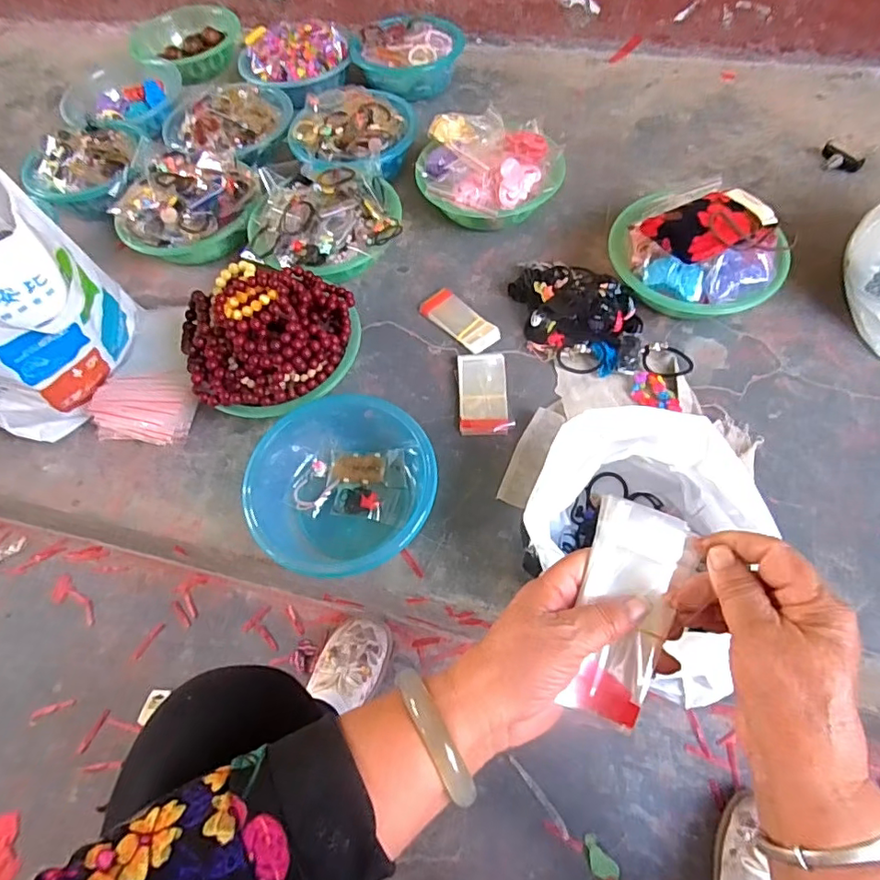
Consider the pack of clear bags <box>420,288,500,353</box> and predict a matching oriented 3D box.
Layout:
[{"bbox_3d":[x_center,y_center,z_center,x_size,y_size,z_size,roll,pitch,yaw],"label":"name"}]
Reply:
[{"bbox_3d":[0.028,-0.179,0.820,0.056,0.013,0.129,-37,65,-16],"label":"pack of clear bags"}]

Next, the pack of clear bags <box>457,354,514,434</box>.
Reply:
[{"bbox_3d":[0.060,-0.065,0.754,0.067,0.014,0.129,-3,61,2],"label":"pack of clear bags"}]

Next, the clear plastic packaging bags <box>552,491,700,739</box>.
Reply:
[{"bbox_3d":[0.112,0.100,0.324,0.056,0.014,0.125,19,76,-6],"label":"clear plastic packaging bags"}]

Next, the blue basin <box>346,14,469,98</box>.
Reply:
[{"bbox_3d":[-0.066,-0.783,1.127,0.214,0.084,0.214,-2,61,3],"label":"blue basin"}]

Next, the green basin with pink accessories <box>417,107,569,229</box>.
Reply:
[{"bbox_3d":[0.083,-0.438,0.906,0.227,0.108,0.214,-2,61,3],"label":"green basin with pink accessories"}]

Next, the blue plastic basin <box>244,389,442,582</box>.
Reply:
[{"bbox_3d":[-0.114,0.044,0.679,0.223,0.076,0.227,-2,61,3],"label":"blue plastic basin"}]

